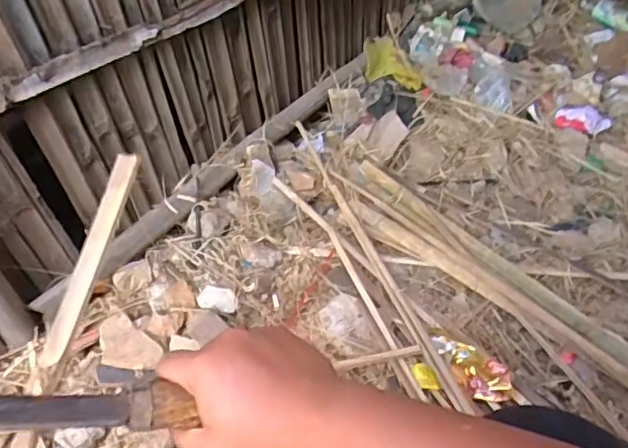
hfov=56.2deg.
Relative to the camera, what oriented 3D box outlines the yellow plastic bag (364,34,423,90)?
[{"bbox_3d":[0.171,-0.367,1.366,0.095,0.039,0.198,-20,51,-16],"label":"yellow plastic bag"}]

